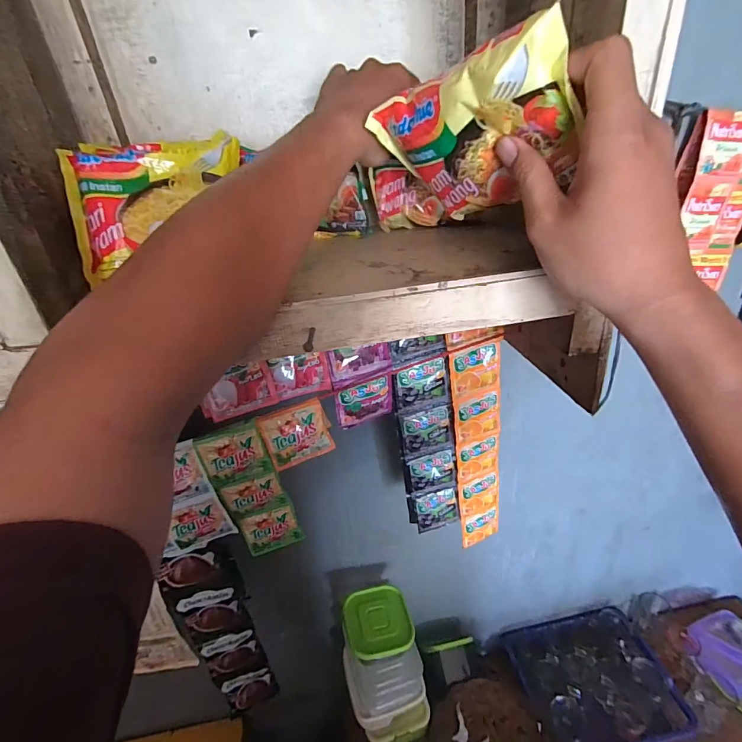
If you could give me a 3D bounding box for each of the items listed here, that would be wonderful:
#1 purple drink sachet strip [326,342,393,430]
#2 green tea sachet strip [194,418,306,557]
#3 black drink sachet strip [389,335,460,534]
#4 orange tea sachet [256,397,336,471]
[{"bbox_3d":[-0.009,0.020,0.470,0.074,0.106,0.014,-15,30,-16],"label":"purple drink sachet strip"},{"bbox_3d":[-0.145,0.152,0.483,0.081,0.199,0.014,-12,30,-11],"label":"green tea sachet strip"},{"bbox_3d":[0.080,0.102,0.547,0.082,0.320,0.015,-8,29,-4],"label":"black drink sachet strip"},{"bbox_3d":[-0.085,0.074,0.453,0.073,0.072,0.013,-17,21,-7],"label":"orange tea sachet"}]

